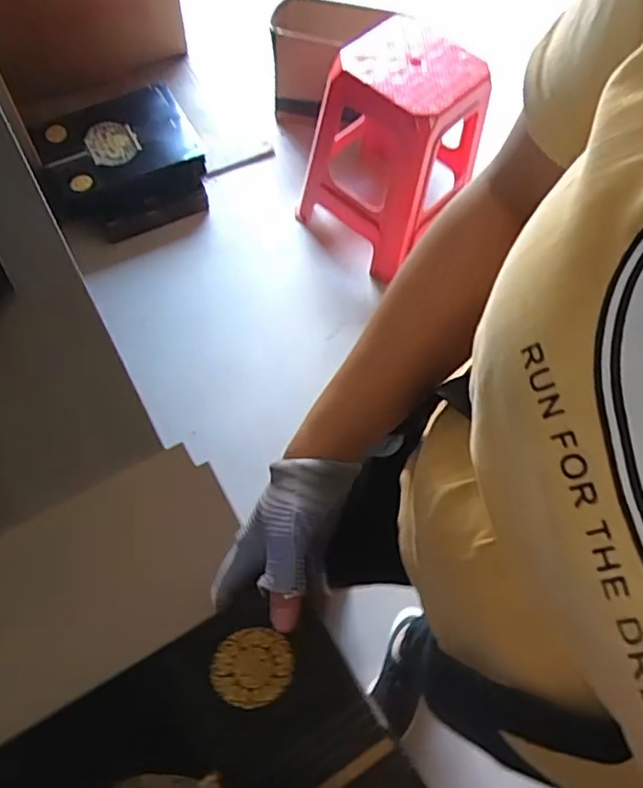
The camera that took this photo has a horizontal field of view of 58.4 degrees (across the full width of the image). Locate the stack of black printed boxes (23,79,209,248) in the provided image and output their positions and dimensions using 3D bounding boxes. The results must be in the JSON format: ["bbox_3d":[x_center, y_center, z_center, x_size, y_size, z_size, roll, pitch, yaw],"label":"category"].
[{"bbox_3d":[-0.497,-0.609,1.521,0.374,0.139,0.358,-27,69,-16],"label":"stack of black printed boxes"}]

